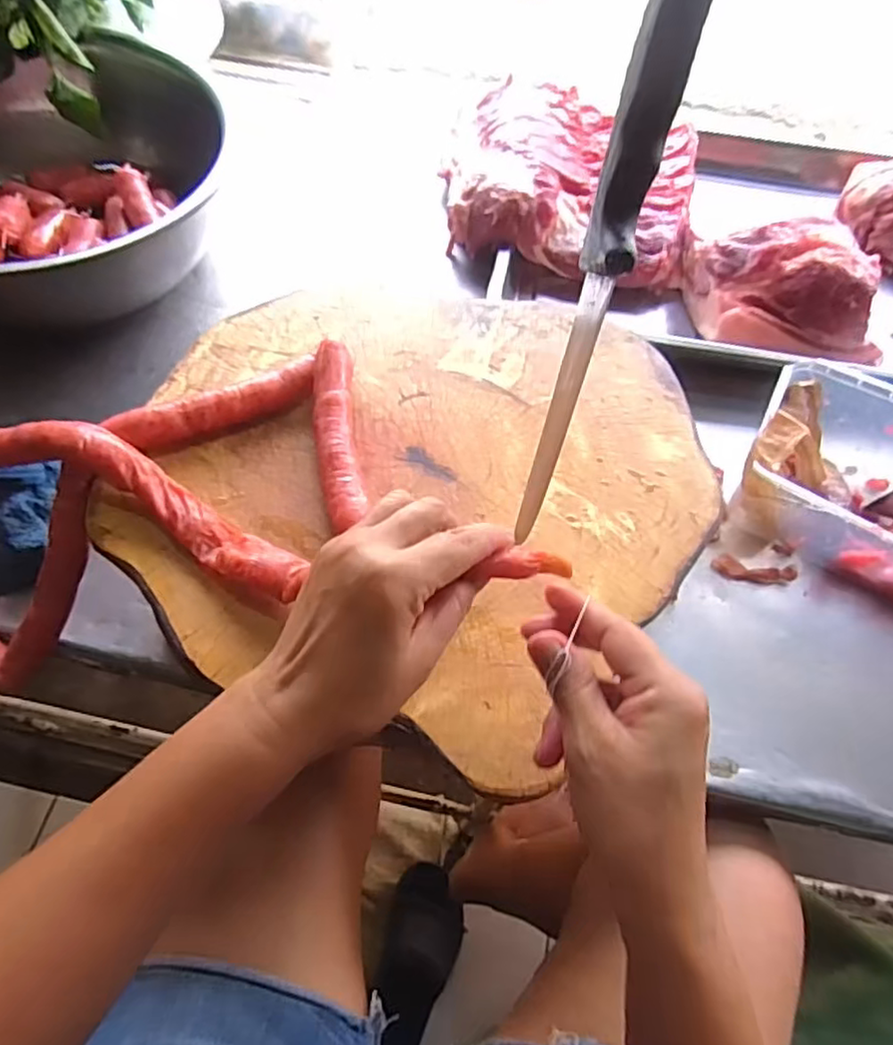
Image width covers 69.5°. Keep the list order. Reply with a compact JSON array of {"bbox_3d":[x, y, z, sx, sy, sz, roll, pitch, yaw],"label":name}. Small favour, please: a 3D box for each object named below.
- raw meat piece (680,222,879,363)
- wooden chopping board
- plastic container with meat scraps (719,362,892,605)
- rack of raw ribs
[{"bbox_3d":[0.338,-0.225,0.638,0.172,0.092,0.123,5,61,-1],"label":"raw meat piece"},{"bbox_3d":[-0.014,-0.048,0.456,0.392,0.036,0.373,20,62,6],"label":"wooden chopping board"},{"bbox_3d":[0.377,-0.021,0.538,0.256,0.090,0.170,26,63,10],"label":"plastic container with meat scraps"},{"bbox_3d":[0.134,-0.392,0.723,0.287,0.067,0.253,13,61,3],"label":"rack of raw ribs"}]

